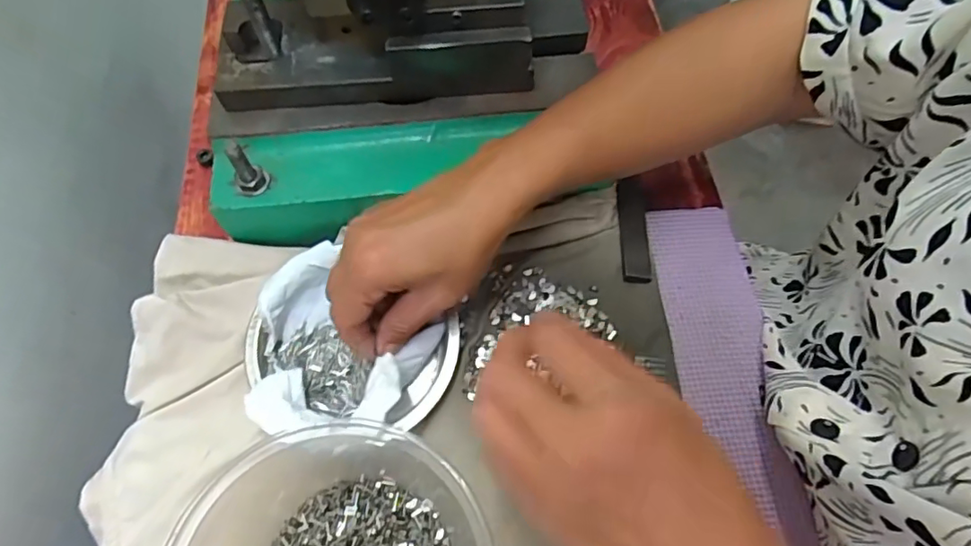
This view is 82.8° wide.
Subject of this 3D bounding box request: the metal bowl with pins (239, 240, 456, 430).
[{"bbox_3d":[-0.081,0.047,0.327,0.122,0.041,0.112,0,61,-1],"label":"metal bowl with pins"}]

